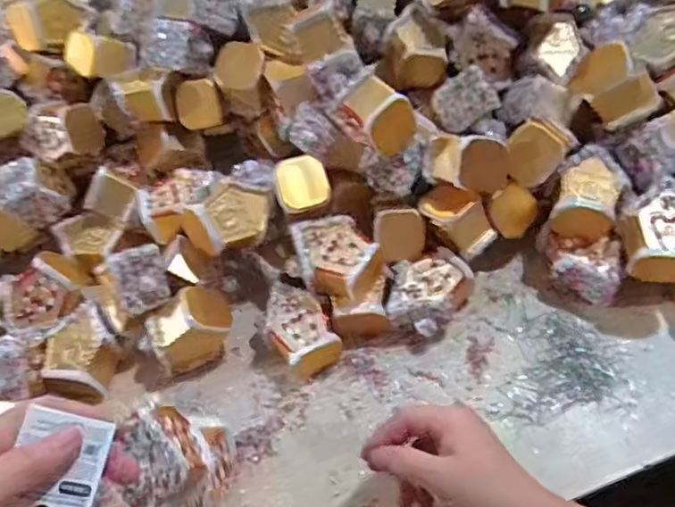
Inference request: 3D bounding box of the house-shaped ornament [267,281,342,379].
[{"bbox_3d":[-0.037,0.071,0.549,0.054,0.044,0.082,-32,58,-13],"label":"house-shaped ornament"}]

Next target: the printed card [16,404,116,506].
[{"bbox_3d":[-0.143,0.112,0.300,0.044,0.004,0.060,19,61,-18],"label":"printed card"}]

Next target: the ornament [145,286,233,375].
[{"bbox_3d":[-0.135,0.073,0.543,0.078,0.075,0.050,-25,56,-8],"label":"ornament"}]

